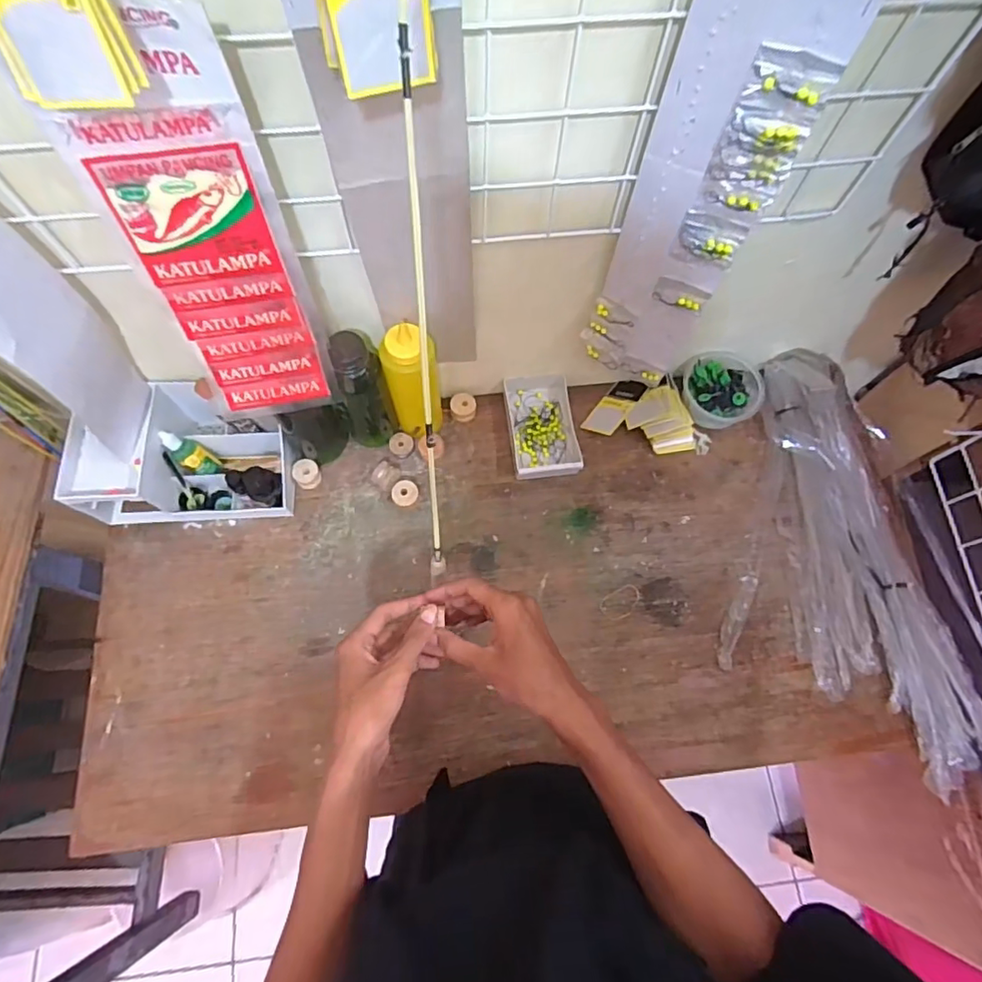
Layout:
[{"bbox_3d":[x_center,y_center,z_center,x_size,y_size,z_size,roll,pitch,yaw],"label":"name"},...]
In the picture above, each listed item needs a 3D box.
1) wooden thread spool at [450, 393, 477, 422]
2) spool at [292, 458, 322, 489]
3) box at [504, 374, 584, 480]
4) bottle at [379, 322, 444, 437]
[{"bbox_3d":[-0.037,-0.113,0.769,0.034,0.021,0.033,5,70,0],"label":"wooden thread spool"},{"bbox_3d":[-0.237,-0.021,0.736,0.029,0.030,0.033,40,74,12],"label":"spool"},{"bbox_3d":[0.066,-0.085,0.754,0.089,0.033,0.144,-7,70,-4],"label":"box"},{"bbox_3d":[-0.092,-0.126,0.679,0.064,0.186,0.054,-9,70,-5],"label":"bottle"}]

